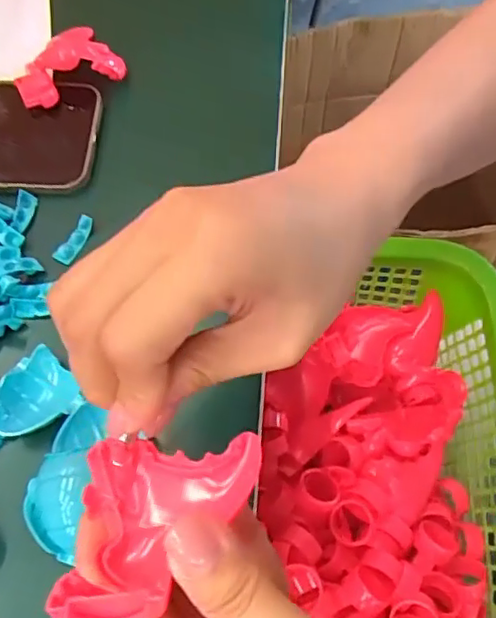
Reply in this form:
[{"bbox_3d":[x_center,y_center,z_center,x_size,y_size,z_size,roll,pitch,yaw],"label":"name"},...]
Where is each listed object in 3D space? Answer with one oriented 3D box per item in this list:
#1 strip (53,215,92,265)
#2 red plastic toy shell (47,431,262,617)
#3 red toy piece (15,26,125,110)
[{"bbox_3d":[-0.097,-0.039,0.334,0.010,0.004,0.029,35,79,-17],"label":"strip"},{"bbox_3d":[-0.025,0.068,0.182,0.056,0.035,0.060,-2,66,0],"label":"red plastic toy shell"},{"bbox_3d":[-0.111,-0.148,0.365,0.065,0.030,0.030,-26,68,-10],"label":"red toy piece"}]

